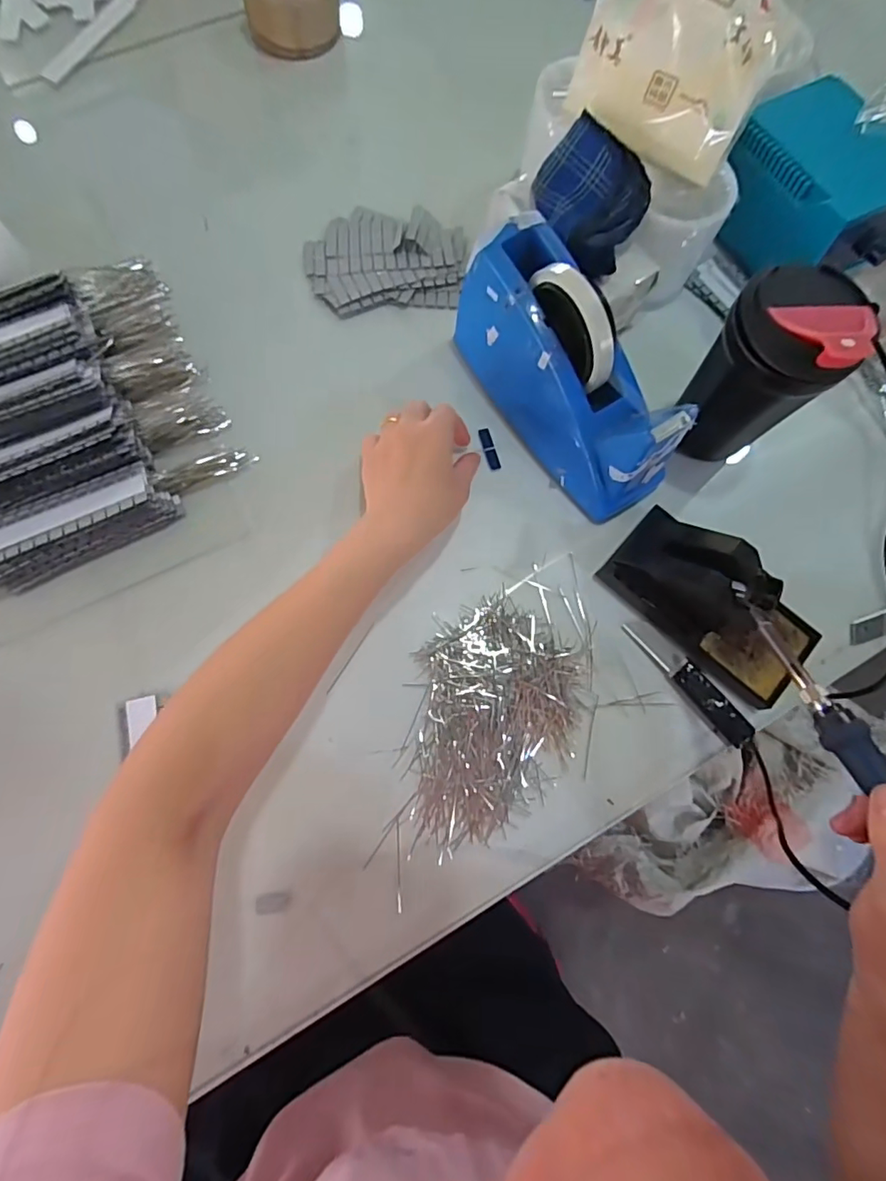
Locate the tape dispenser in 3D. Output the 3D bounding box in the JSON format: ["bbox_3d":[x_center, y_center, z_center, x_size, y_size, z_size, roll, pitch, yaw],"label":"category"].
[{"bbox_3d":[0.094,-0.164,0.405,0.070,0.114,0.201,-33,79,-9],"label":"tape dispenser"}]

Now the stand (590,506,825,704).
[{"bbox_3d":[0.206,0.006,0.392,0.157,0.064,0.075,40,78,8],"label":"stand"}]

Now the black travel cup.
[{"bbox_3d":[0.227,-0.157,0.391,0.082,0.145,0.073,37,78,8],"label":"black travel cup"}]

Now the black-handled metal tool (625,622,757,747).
[{"bbox_3d":[0.188,0.068,0.408,0.024,0.009,0.117,-42,80,-11],"label":"black-handled metal tool"}]

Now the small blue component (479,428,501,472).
[{"bbox_3d":[0.039,-0.119,0.448,0.010,0.004,0.038,-14,77,-5],"label":"small blue component"}]

